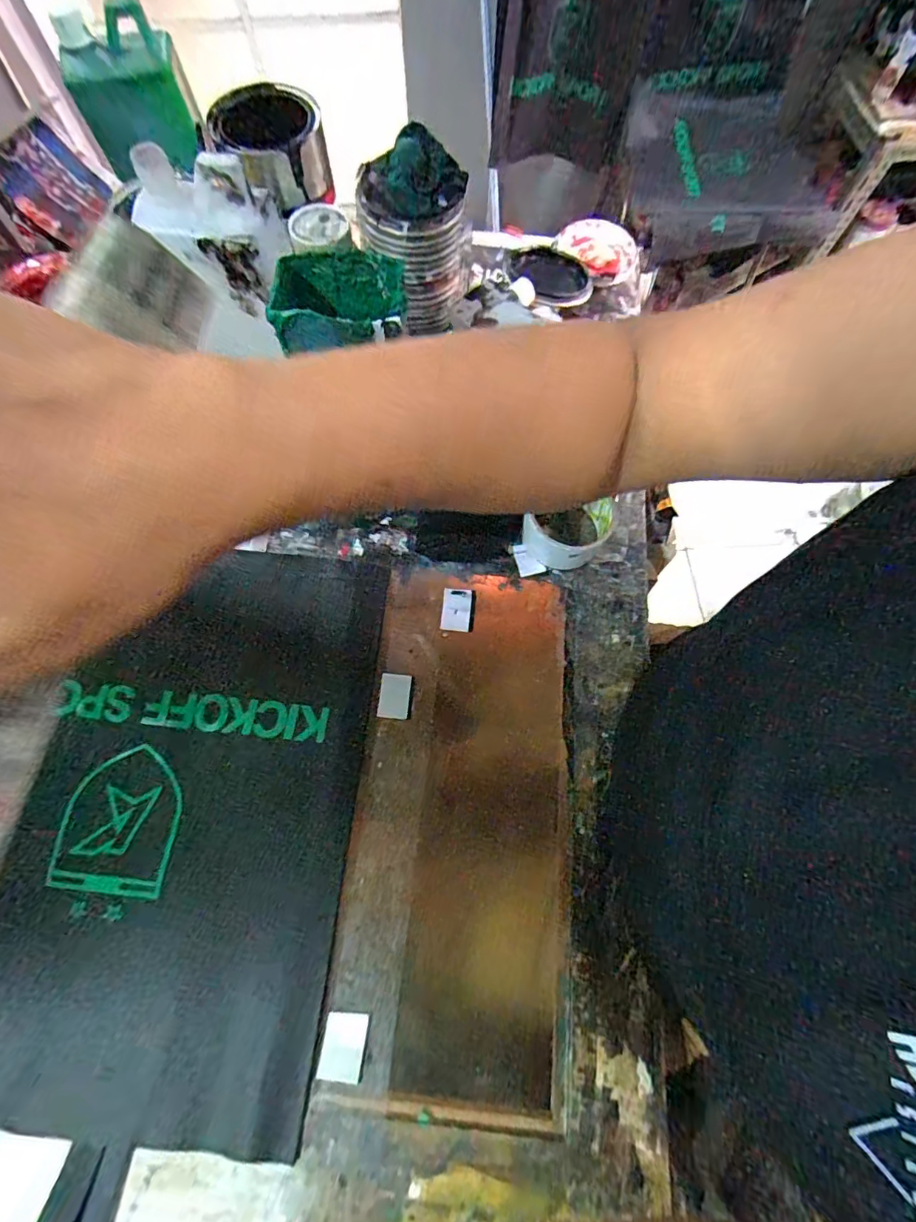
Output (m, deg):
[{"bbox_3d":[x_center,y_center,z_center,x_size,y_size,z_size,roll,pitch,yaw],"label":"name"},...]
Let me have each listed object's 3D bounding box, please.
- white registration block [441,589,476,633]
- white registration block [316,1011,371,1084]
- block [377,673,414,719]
[{"bbox_3d":[0.000,-0.002,0.475,0.031,0.008,0.041,6,70,1],"label":"white registration block"},{"bbox_3d":[-0.083,0.314,0.357,0.030,0.005,0.038,8,70,2],"label":"white registration block"},{"bbox_3d":[-0.056,0.076,0.443,0.027,0.007,0.038,7,70,1],"label":"block"}]

